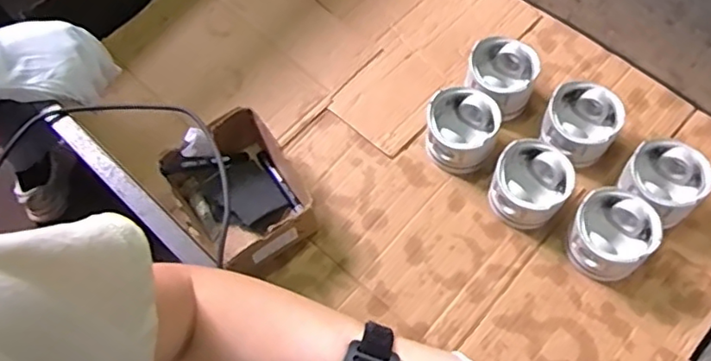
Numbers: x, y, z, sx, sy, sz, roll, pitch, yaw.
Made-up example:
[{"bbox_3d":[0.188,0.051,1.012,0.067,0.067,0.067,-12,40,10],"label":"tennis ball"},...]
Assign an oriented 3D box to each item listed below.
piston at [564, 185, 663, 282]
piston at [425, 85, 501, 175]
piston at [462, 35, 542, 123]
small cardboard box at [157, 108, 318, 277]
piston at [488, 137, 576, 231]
[{"bbox_3d":[0.349,0.076,0.818,0.102,0.083,0.107,-1,65,3],"label":"piston"},{"bbox_3d":[0.158,-0.073,0.896,0.103,0.085,0.105,8,66,7],"label":"piston"},{"bbox_3d":[0.224,-0.158,0.930,0.107,0.068,0.112,-1,65,3],"label":"piston"},{"bbox_3d":[-0.167,0.021,0.874,0.169,0.091,0.203,-35,68,-12],"label":"small cardboard box"},{"bbox_3d":[0.249,0.009,0.850,0.101,0.086,0.101,-1,65,3],"label":"piston"}]

